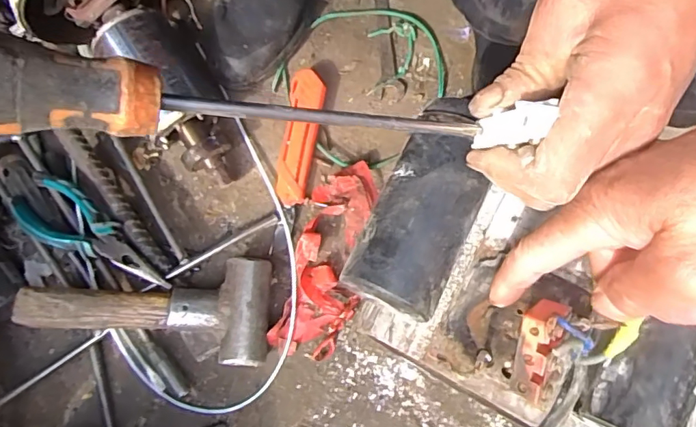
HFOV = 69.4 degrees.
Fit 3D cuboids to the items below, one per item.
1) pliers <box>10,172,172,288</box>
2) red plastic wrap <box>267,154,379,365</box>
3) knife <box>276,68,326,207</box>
[{"bbox_3d":[-0.220,0.020,0.443,0.151,0.030,0.052,28,79,10],"label":"pliers"},{"bbox_3d":[-0.017,0.039,0.456,0.062,0.029,0.175,14,75,5],"label":"red plastic wrap"},{"bbox_3d":[-0.047,-0.073,0.491,0.033,0.026,0.134,8,75,4],"label":"knife"}]

